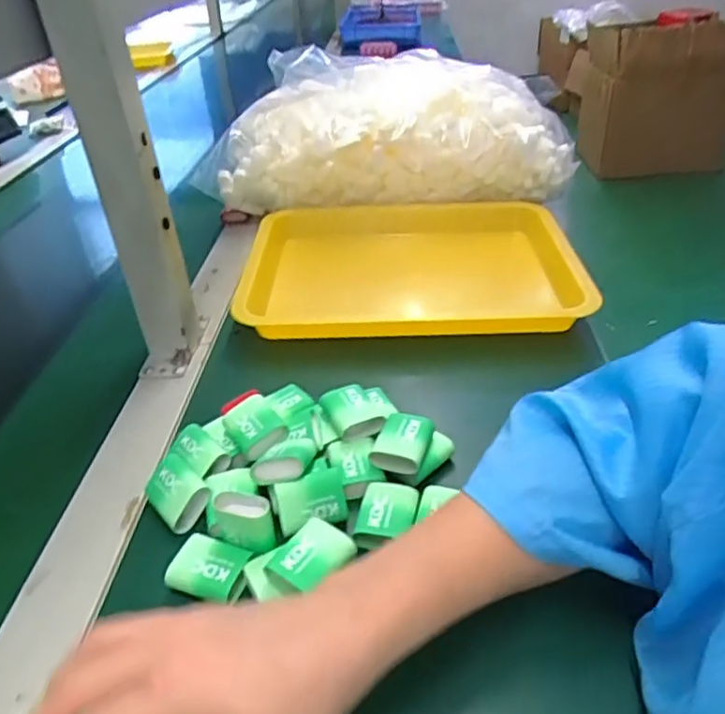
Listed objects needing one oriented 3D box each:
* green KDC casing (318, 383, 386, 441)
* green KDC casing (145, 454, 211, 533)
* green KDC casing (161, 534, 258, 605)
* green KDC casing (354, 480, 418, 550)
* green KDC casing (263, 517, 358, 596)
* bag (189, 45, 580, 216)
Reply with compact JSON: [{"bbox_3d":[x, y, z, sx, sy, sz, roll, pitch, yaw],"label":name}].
[{"bbox_3d":[-0.009,0.040,0.453,0.034,0.023,0.041,-16,37,-17],"label":"green KDC casing"},{"bbox_3d":[-0.123,0.089,0.407,0.045,0.015,0.034,31,87,33],"label":"green KDC casing"},{"bbox_3d":[-0.087,0.125,0.363,0.045,0.016,0.035,11,38,20],"label":"green KDC casing"},{"bbox_3d":[0.016,0.099,0.393,0.034,0.016,0.044,7,36,14],"label":"green KDC casing"},{"bbox_3d":[-0.028,0.112,0.346,0.034,0.015,0.040,20,41,30],"label":"green KDC casing"},{"bbox_3d":[0.029,-0.289,0.785,0.433,0.162,0.168,-4,35,-1],"label":"bag"}]

